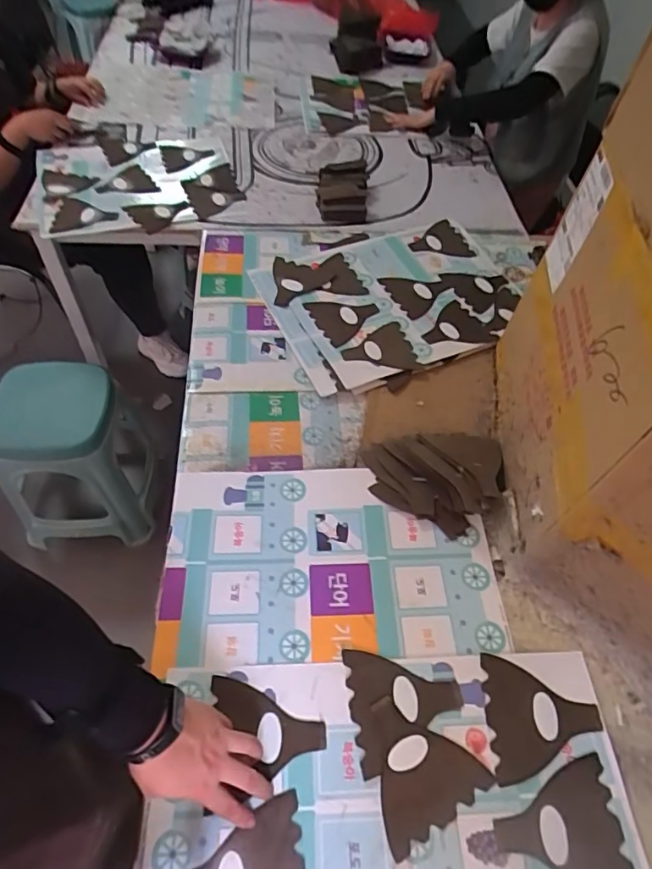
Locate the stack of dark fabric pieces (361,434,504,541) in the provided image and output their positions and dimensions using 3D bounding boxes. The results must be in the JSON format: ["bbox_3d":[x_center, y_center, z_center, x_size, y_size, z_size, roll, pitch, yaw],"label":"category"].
[{"bbox_3d":[0.177,0.066,0.793,0.213,0.049,0.174,-5,54,-6],"label":"stack of dark fabric pieces"}]

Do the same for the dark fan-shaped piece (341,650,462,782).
[{"bbox_3d":[0.095,0.320,0.623,0.131,0.005,0.129,-6,54,-7],"label":"dark fan-shaped piece"}]

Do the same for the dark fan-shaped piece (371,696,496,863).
[{"bbox_3d":[0.098,0.368,0.590,0.128,0.006,0.131,-25,60,-20],"label":"dark fan-shaped piece"}]

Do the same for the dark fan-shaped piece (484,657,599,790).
[{"bbox_3d":[0.256,0.335,0.620,0.129,0.005,0.129,2,54,-1],"label":"dark fan-shaped piece"}]

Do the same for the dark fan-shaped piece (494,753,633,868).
[{"bbox_3d":[0.249,0.422,0.556,0.130,0.008,0.128,1,54,-2],"label":"dark fan-shaped piece"}]

